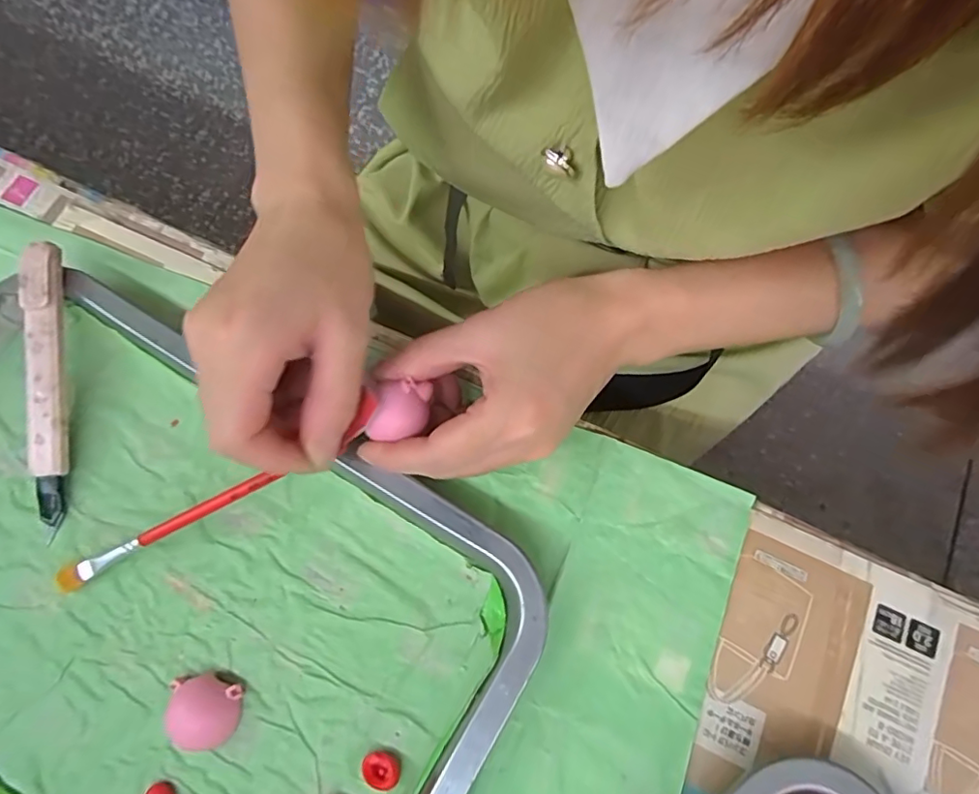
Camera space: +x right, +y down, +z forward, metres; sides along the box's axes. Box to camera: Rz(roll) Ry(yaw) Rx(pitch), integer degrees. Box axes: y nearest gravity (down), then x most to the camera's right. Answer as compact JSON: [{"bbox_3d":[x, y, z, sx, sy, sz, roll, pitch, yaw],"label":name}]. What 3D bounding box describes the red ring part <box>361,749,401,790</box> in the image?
[{"bbox_3d":[-0.044,0.151,0.226,0.014,0.006,0.014,0,73,0],"label":"red ring part"}]

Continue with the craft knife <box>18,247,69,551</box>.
[{"bbox_3d":[-0.209,-0.005,0.261,0.017,0.008,0.136,-7,84,-3],"label":"craft knife"}]

